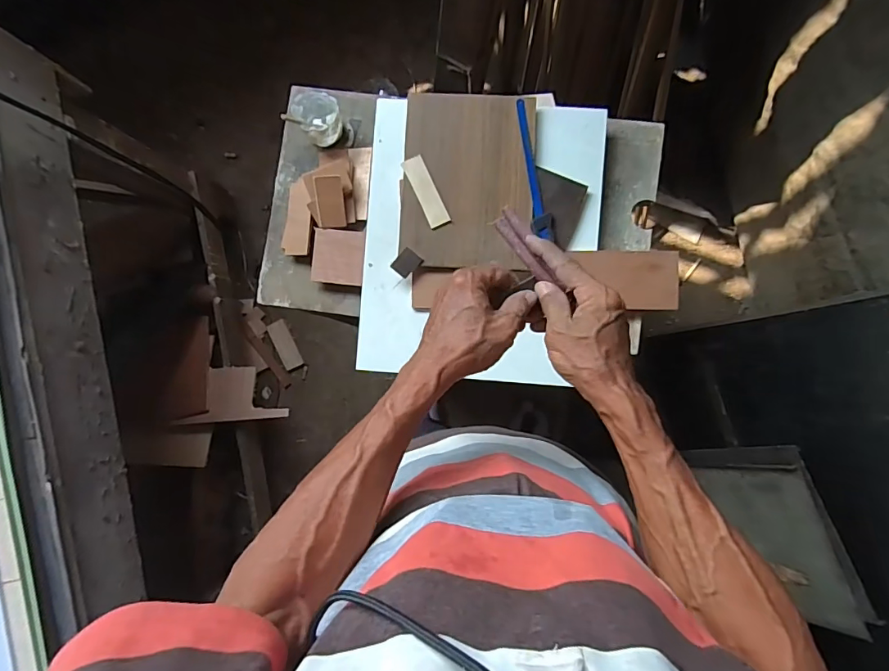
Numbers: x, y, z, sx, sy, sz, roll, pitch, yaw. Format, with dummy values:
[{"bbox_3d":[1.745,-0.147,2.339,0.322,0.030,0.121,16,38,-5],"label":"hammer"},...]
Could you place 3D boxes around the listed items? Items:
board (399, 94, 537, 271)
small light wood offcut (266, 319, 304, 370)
[{"bbox_3d":[0.034,-0.222,0.682,0.187,0.008,0.242,3,91,2],"label":"board"},{"bbox_3d":[-0.447,0.028,1.326,0.057,0.008,0.141,-27,86,1],"label":"small light wood offcut"}]

